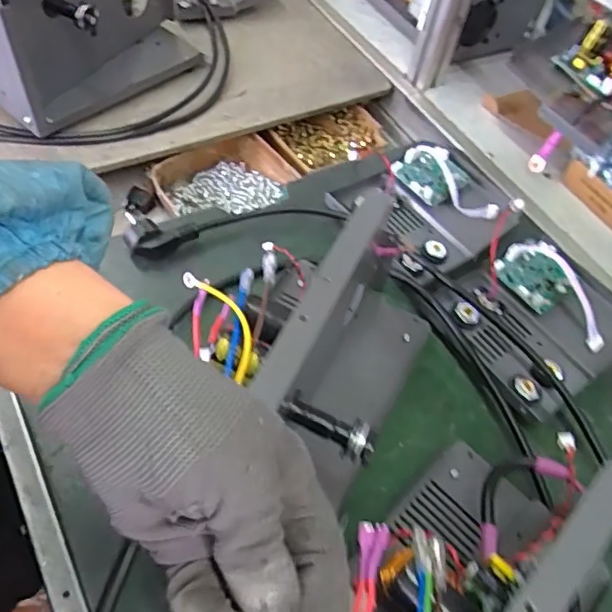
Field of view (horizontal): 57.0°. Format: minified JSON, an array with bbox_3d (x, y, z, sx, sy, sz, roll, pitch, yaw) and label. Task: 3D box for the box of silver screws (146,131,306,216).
[{"bbox_3d":[-0.104,-0.161,0.736,0.181,0.049,0.113,-18,60,-19],"label":"box of silver screws"}]

